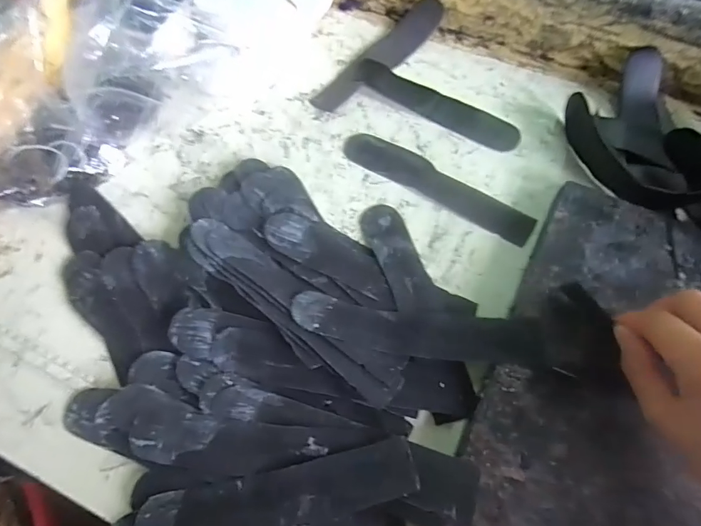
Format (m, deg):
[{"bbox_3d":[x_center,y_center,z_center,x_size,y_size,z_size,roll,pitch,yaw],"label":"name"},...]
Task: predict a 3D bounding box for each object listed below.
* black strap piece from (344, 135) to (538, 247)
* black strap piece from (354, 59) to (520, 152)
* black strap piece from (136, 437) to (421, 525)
[{"bbox_3d":[0.078,-0.072,0.401,0.184,0.009,0.035,28,70,15],"label":"black strap piece"},{"bbox_3d":[0.084,-0.160,0.434,0.175,0.015,0.031,29,70,16],"label":"black strap piece"},{"bbox_3d":[-0.049,0.157,0.286,0.184,0.004,0.041,-13,65,-2],"label":"black strap piece"}]

